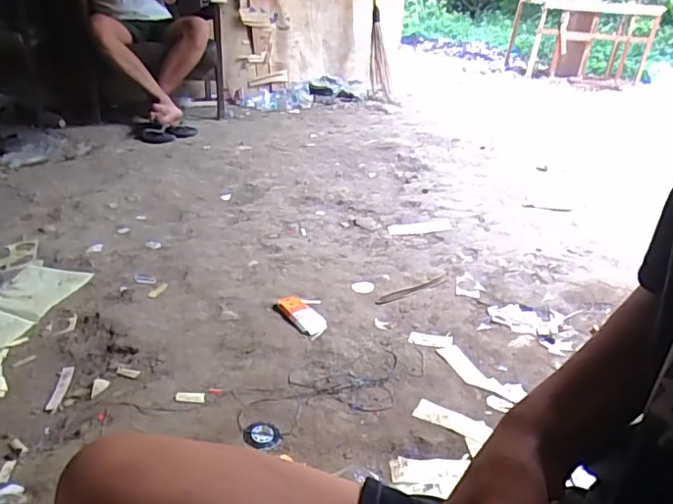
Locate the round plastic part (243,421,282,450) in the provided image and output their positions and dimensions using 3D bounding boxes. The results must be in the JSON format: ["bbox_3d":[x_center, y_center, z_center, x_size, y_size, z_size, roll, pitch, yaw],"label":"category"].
[{"bbox_3d":[-0.109,0.269,0.820,0.052,0.008,0.052,0,27,0],"label":"round plastic part"}]

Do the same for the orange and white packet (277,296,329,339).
[{"bbox_3d":[-0.069,0.125,1.124,0.054,0.013,0.149,-16,31,-29],"label":"orange and white packet"}]

